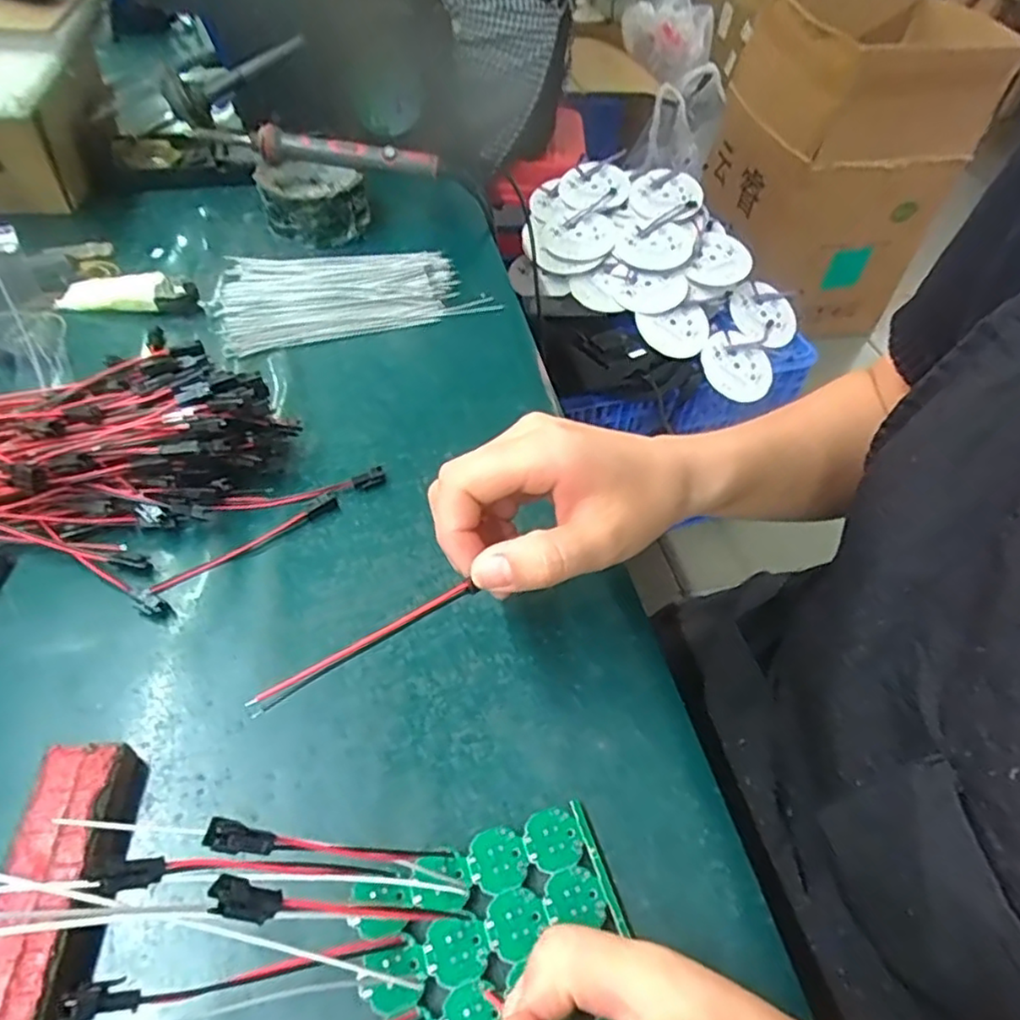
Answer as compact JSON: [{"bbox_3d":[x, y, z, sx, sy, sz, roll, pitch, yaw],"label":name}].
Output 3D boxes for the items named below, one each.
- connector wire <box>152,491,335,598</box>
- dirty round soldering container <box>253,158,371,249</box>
[{"bbox_3d":[-0.136,0.016,0.344,0.099,0.006,0.010,-29,58,-25],"label":"connector wire"},{"bbox_3d":[-0.159,-0.248,0.533,0.073,0.041,0.074,2,50,-2],"label":"dirty round soldering container"}]

